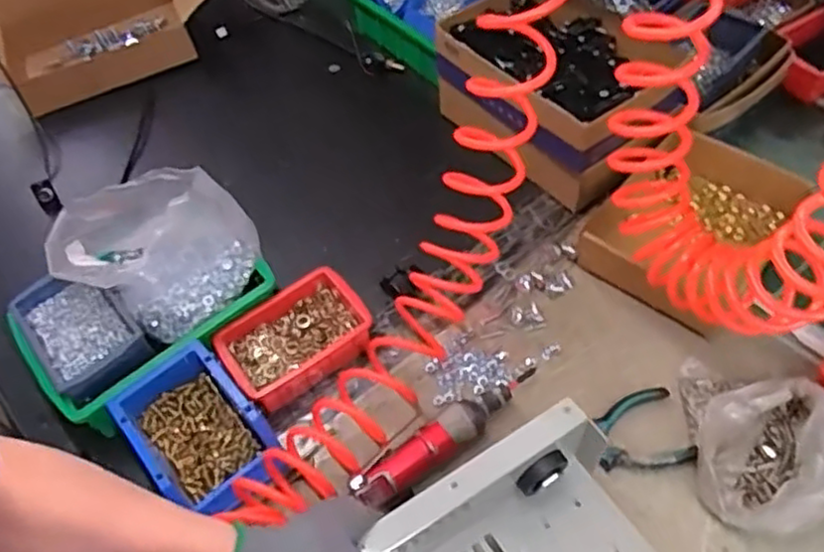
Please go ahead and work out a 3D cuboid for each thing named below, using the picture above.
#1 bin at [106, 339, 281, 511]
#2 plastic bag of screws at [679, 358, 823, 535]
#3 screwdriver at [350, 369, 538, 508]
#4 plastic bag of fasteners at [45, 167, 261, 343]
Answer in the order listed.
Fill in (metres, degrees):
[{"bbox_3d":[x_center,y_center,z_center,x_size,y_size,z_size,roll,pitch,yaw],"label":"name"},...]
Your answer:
[{"bbox_3d":[-0.206,0.149,0.665,0.106,0.060,0.144,-35,60,-22],"label":"bin"},{"bbox_3d":[0.323,0.142,0.627,0.127,0.065,0.168,3,53,4],"label":"plastic bag of screws"},{"bbox_3d":[0.038,0.152,0.672,0.205,0.033,0.033,-35,58,-17],"label":"screwdriver"},{"bbox_3d":[-0.268,-0.018,0.731,0.181,0.171,0.151,22,57,17],"label":"plastic bag of fasteners"}]

